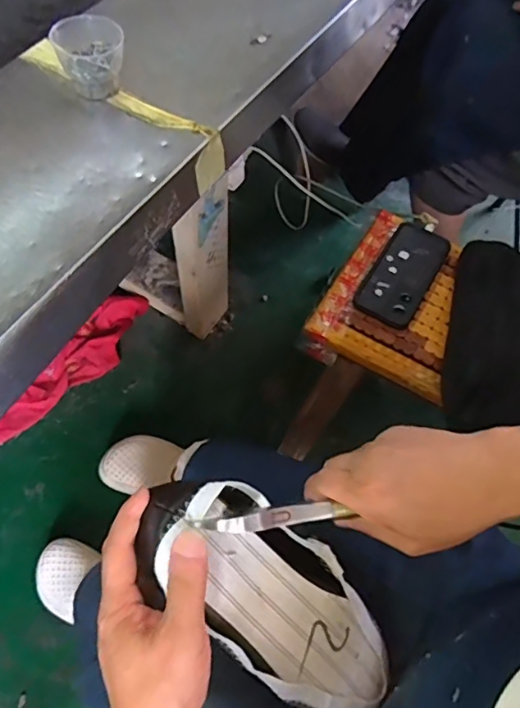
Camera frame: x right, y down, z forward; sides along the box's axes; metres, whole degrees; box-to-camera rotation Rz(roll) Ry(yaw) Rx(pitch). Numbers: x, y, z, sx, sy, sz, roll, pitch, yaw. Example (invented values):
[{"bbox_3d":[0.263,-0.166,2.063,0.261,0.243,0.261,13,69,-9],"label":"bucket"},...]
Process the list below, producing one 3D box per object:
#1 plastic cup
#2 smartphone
[{"bbox_3d":[-0.159,-0.282,0.512,0.061,0.054,0.060,2,63,-3],"label":"plastic cup"},{"bbox_3d":[0.200,-0.115,0.744,0.081,0.014,0.177,29,64,11],"label":"smartphone"}]

